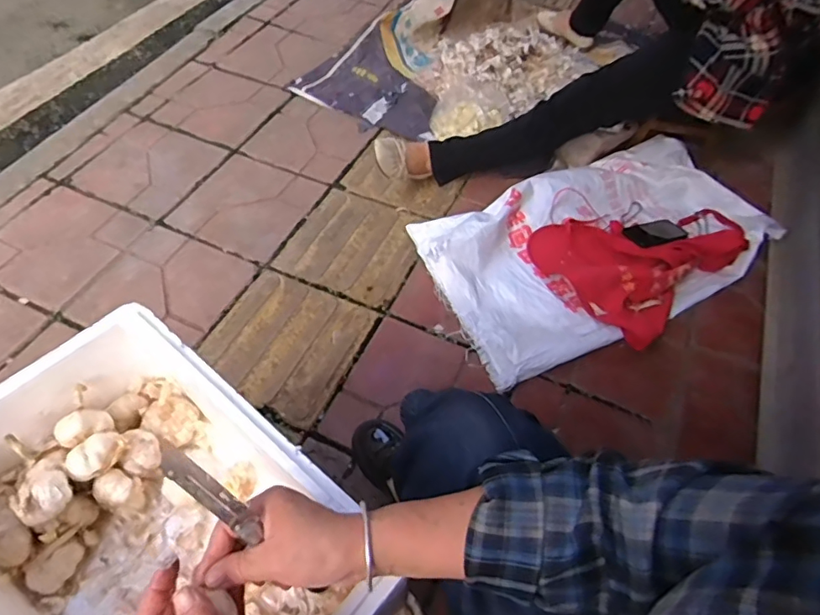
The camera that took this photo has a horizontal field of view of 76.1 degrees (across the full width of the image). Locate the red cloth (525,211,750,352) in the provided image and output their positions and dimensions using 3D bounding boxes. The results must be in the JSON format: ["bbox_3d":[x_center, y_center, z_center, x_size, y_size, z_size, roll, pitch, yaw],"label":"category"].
[{"bbox_3d":[0.551,-0.151,1.217,0.475,0.084,0.349,-31,61,-21],"label":"red cloth"}]

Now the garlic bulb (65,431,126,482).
[{"bbox_3d":[-0.344,0.163,0.576,0.057,0.032,0.039,-34,64,-25],"label":"garlic bulb"}]

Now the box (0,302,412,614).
[{"bbox_3d":[-0.260,0.226,0.527,0.435,0.165,0.296,38,60,20],"label":"box"}]

